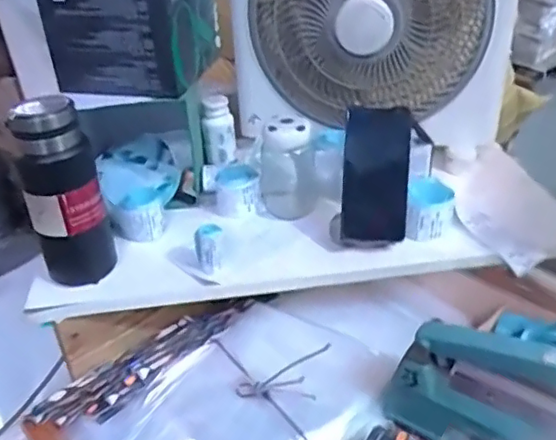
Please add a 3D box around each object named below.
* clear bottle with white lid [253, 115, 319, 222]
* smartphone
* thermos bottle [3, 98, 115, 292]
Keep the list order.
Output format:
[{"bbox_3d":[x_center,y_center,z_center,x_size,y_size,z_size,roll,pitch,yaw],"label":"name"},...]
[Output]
[{"bbox_3d":[0.012,-0.086,0.807,0.078,0.121,0.093,1,34,6],"label":"clear bottle with white lid"},{"bbox_3d":[0.120,-0.053,0.726,0.076,0.162,0.013,3,11,0],"label":"smartphone"},{"bbox_3d":[-0.246,-0.031,0.689,0.084,0.222,0.091,-16,36,-19],"label":"thermos bottle"}]

